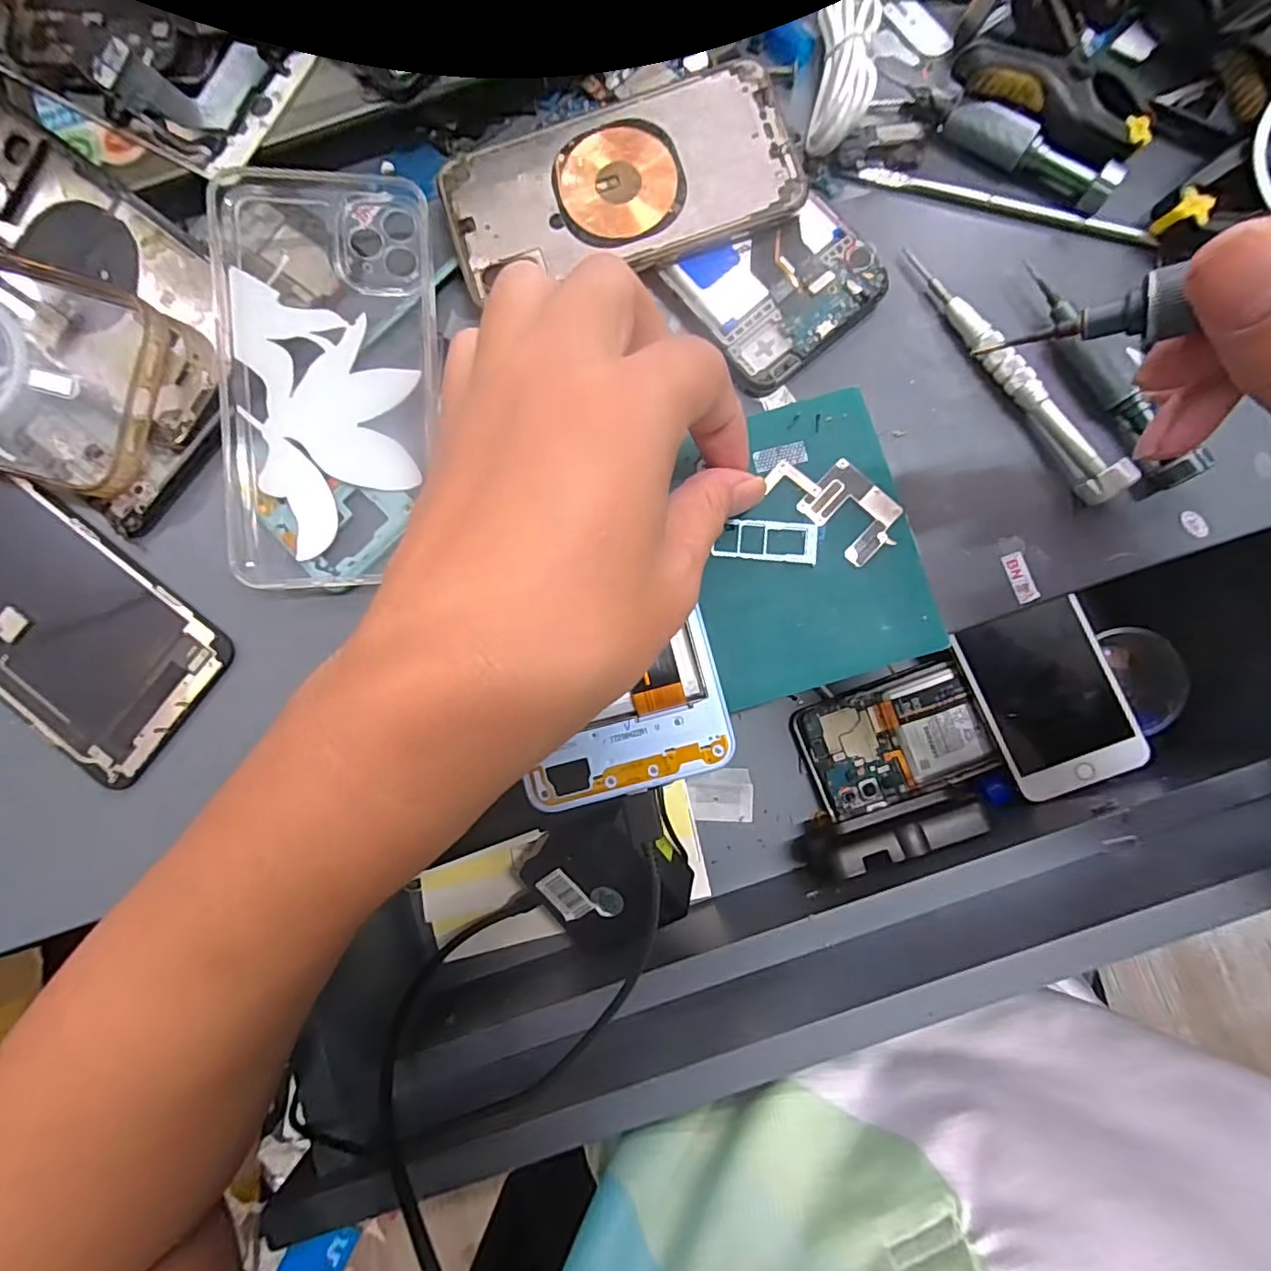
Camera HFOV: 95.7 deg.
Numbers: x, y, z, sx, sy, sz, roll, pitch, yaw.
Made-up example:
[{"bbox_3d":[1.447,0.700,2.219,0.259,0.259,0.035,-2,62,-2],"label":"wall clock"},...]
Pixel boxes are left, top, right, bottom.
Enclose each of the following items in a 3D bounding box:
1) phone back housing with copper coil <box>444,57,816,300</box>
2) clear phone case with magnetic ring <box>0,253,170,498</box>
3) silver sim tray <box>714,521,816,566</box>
[{"bbox_3d":[-0.007,-0.185,0.233,0.139,0.008,0.069,-17,83,0],"label":"phone back housing with copper coil"},{"bbox_3d":[-0.279,-0.115,0.234,0.171,0.018,0.083,14,84,4],"label":"clear phone case with magnetic ring"},{"bbox_3d":[0.049,-0.035,0.216,0.038,0.004,0.015,3,83,3],"label":"silver sim tray"}]

